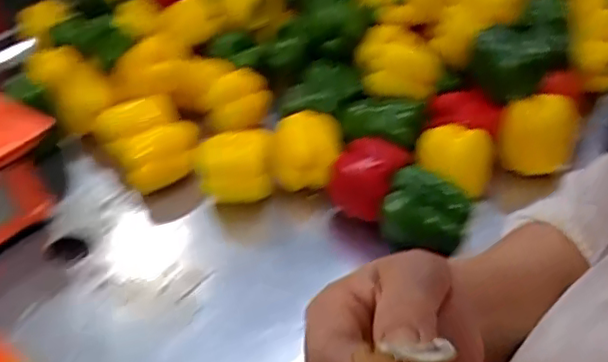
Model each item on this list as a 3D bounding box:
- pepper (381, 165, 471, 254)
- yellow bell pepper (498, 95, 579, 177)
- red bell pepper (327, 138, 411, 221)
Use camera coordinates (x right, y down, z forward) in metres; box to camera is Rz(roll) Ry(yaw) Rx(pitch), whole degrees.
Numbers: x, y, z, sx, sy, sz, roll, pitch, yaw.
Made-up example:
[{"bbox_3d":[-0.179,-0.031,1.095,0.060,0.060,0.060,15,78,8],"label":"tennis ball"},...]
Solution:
[{"bbox_3d":[0.147,0.033,0.736,0.100,0.069,0.081,10,41,15],"label":"pepper"},{"bbox_3d":[0.315,-0.064,0.820,0.094,0.098,0.075,17,43,22],"label":"yellow bell pepper"},{"bbox_3d":[0.080,-0.004,0.764,0.097,0.065,0.081,7,40,12],"label":"red bell pepper"}]

